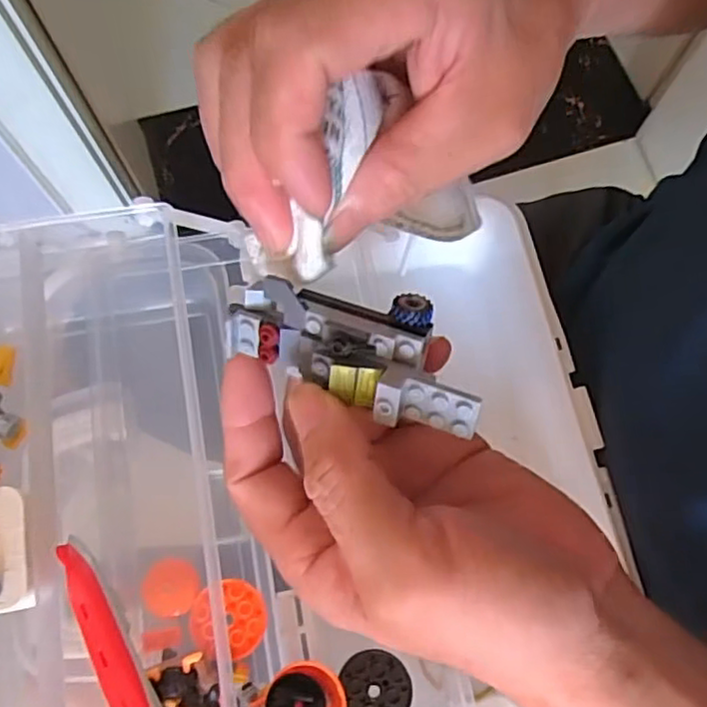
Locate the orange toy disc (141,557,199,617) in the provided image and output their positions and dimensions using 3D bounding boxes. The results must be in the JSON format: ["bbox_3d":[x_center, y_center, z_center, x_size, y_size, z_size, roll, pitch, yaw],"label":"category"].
[{"bbox_3d":[-0.078,0.100,0.268,0.023,0.004,0.023,-1,72,-1],"label":"orange toy disc"}]

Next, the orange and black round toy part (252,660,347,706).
[{"bbox_3d":[-0.019,0.137,0.245,0.031,0.013,0.030,0,72,-1],"label":"orange and black round toy part"}]

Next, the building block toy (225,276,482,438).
[{"bbox_3d":[0.000,-0.005,0.212,0.091,0.022,0.037,21,73,17],"label":"building block toy"}]

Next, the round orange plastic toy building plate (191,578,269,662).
[{"bbox_3d":[-0.053,0.111,0.263,0.031,0.004,0.030,0,72,-1],"label":"round orange plastic toy building plate"}]

